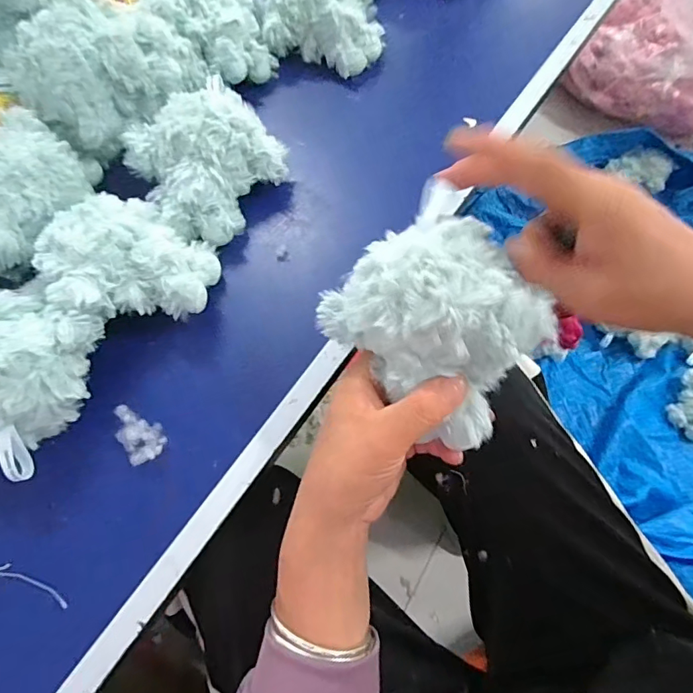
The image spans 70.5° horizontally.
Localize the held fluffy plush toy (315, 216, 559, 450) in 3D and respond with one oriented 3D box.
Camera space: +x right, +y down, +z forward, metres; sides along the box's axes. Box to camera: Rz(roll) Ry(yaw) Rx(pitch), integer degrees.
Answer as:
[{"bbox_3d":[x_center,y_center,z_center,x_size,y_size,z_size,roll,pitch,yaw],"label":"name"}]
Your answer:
[{"bbox_3d":[0.053,-0.014,0.280,0.087,0.074,0.115,-38,69,-14],"label":"held fluffy plush toy"}]

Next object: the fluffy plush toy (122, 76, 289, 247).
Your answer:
[{"bbox_3d":[-0.117,-0.160,0.421,0.116,0.058,0.114,-1,65,2],"label":"fluffy plush toy"}]

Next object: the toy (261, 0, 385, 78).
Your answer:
[{"bbox_3d":[-0.026,-0.340,0.501,0.124,0.059,0.110,-5,65,1],"label":"toy"}]

